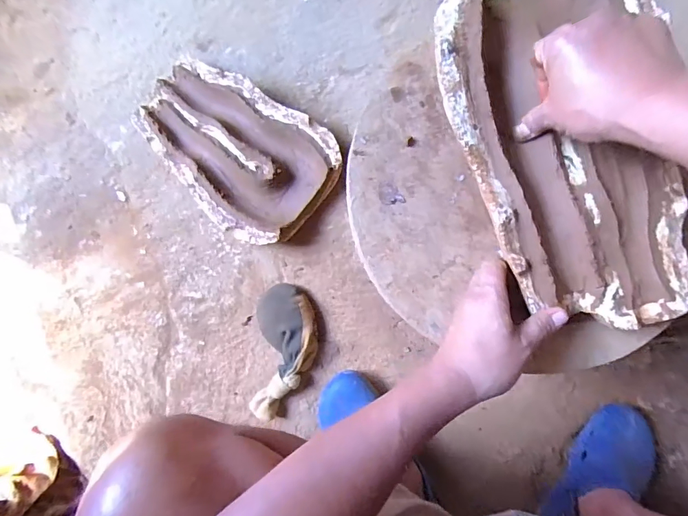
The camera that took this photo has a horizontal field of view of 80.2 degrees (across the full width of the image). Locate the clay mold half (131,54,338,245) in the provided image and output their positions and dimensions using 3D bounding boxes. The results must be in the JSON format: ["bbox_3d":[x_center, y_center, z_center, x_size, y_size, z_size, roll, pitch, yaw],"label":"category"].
[{"bbox_3d":[-0.189,-0.185,0.701,0.343,0.061,0.226,38,86,6],"label":"clay mold half"}]

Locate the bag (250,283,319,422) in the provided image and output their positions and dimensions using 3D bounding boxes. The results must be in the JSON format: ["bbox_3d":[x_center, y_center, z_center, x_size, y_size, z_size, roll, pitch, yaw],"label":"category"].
[{"bbox_3d":[-0.097,0.156,0.681,0.098,0.041,0.218,5,83,3],"label":"bag"}]

